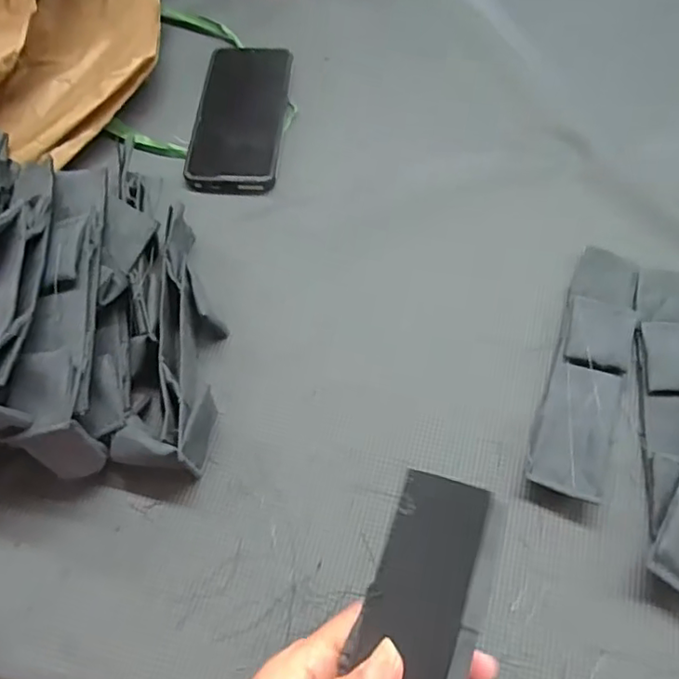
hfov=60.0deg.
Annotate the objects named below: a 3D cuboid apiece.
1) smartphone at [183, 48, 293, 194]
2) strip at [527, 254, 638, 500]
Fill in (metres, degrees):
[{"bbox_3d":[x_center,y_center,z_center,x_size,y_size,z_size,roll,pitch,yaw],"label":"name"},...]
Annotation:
[{"bbox_3d":[-0.088,-0.199,0.524,0.077,0.013,0.158,3,63,2],"label":"smartphone"},{"bbox_3d":[0.175,0.017,0.411,0.048,0.016,0.192,19,65,10],"label":"strip"}]

